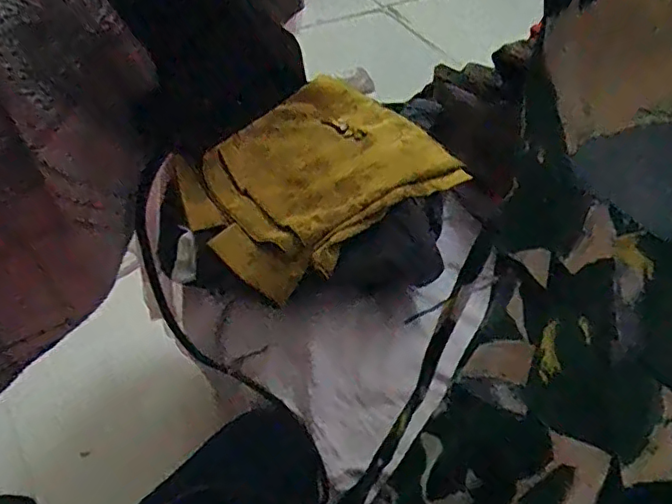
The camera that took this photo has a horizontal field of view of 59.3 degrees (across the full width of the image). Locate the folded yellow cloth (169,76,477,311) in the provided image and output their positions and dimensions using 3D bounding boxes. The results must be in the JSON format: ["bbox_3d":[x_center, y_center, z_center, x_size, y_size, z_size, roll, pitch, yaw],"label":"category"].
[{"bbox_3d":[-0.033,-0.100,0.712,0.296,0.080,0.265,-37,50,-19],"label":"folded yellow cloth"}]

